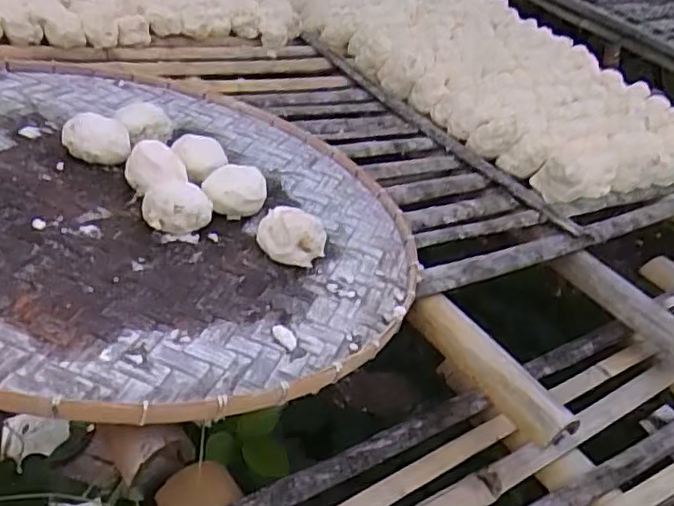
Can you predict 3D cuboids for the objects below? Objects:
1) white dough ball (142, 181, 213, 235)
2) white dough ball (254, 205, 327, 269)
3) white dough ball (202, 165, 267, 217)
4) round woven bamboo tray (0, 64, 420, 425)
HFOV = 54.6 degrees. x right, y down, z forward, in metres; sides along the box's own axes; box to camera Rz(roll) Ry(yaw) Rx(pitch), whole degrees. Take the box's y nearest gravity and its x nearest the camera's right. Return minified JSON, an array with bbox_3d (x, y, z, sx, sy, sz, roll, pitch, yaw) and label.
[{"bbox_3d":[-0.194,-0.061,0.795,0.082,0.048,0.068,-1,35,-12],"label":"white dough ball"},{"bbox_3d":[-0.055,-0.023,0.805,0.084,0.050,0.069,10,37,-7],"label":"white dough ball"},{"bbox_3d":[-0.134,-0.083,0.859,0.079,0.048,0.058,3,38,-15],"label":"white dough ball"},{"bbox_3d":[-0.249,-0.084,0.824,0.719,0.042,0.746,23,30,4],"label":"round woven bamboo tray"}]

